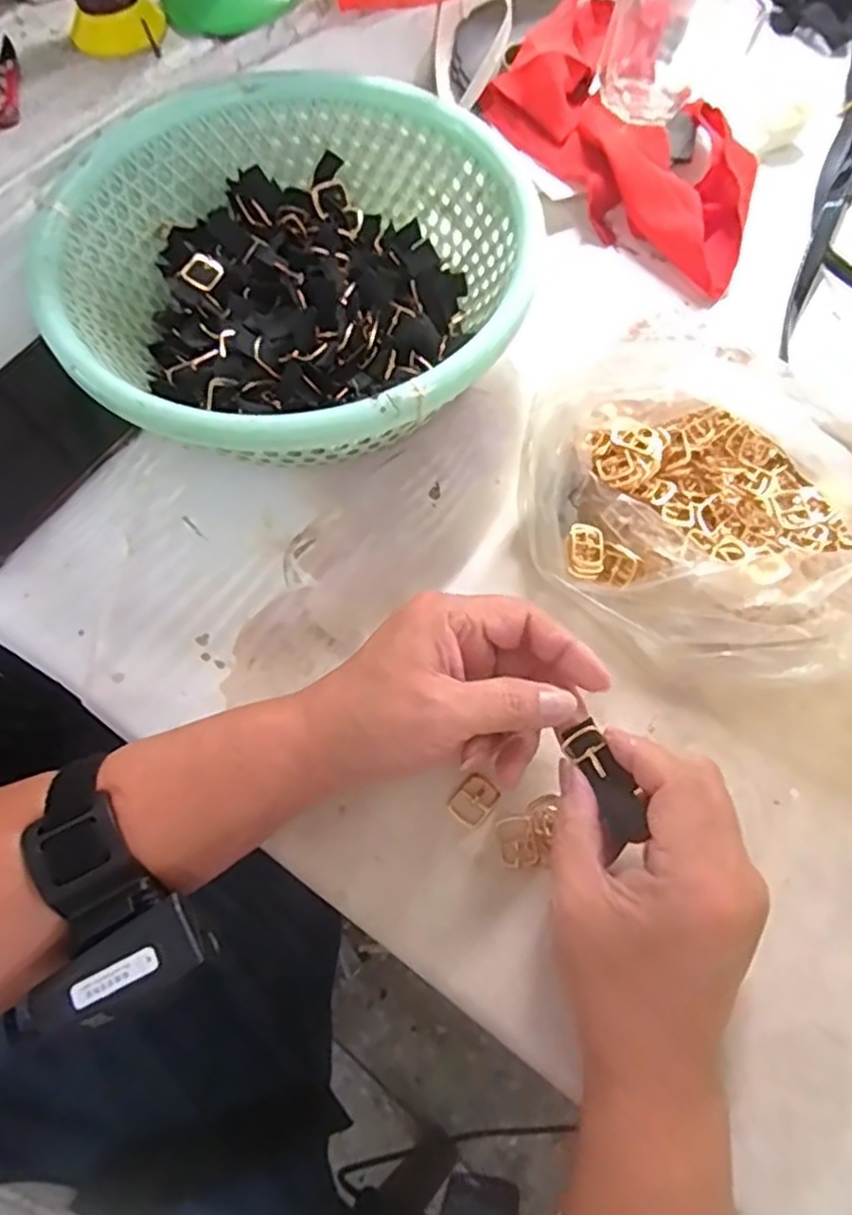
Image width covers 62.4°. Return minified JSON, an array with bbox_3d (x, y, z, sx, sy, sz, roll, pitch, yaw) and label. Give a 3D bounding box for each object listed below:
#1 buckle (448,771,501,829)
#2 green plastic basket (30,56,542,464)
[{"bbox_3d":[0.023,0.092,0.336,0.019,0.004,0.024,41,73,17],"label":"buckle"},{"bbox_3d":[-0.073,-0.180,0.405,0.255,0.092,0.256,-1,67,1],"label":"green plastic basket"}]

